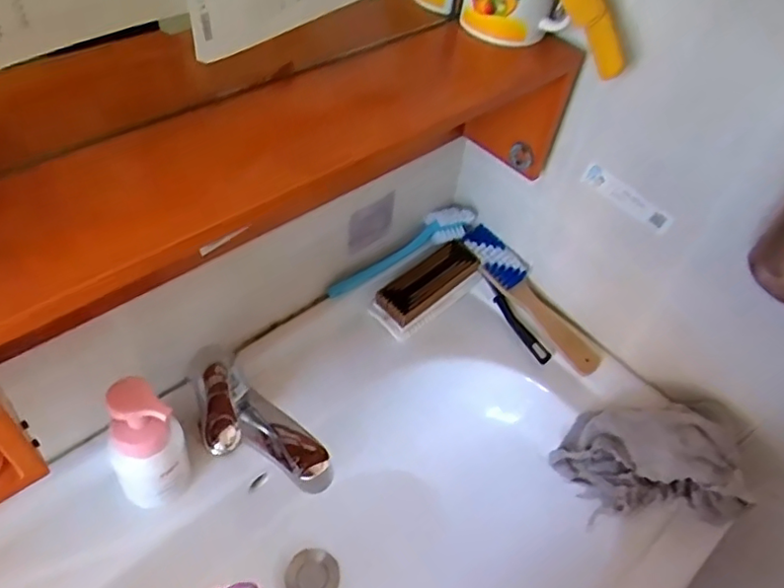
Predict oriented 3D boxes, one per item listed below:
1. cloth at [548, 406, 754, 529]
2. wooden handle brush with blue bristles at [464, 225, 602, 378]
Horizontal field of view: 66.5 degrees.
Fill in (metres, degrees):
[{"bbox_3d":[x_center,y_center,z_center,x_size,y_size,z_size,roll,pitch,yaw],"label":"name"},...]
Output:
[{"bbox_3d":[0.269,0.180,0.644,0.176,0.055,0.118,-14,66,29],"label":"cloth"},{"bbox_3d":[0.175,0.005,0.764,0.046,0.033,0.231,-31,74,-29],"label":"wooden handle brush with blue bristles"}]

